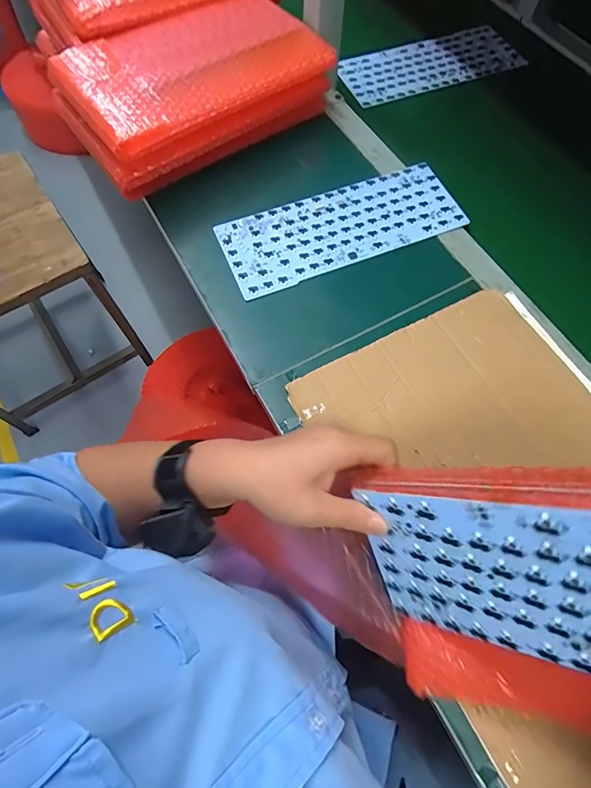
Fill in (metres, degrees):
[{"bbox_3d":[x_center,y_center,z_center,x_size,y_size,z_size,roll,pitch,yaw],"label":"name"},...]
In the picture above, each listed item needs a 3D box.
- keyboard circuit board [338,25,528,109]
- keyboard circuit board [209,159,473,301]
[{"bbox_3d":[0.224,-0.550,0.688,0.307,0.005,0.112,-21,71,-9],"label":"keyboard circuit board"},{"bbox_3d":[0.060,-0.218,0.533,0.306,0.005,0.119,-21,70,-9],"label":"keyboard circuit board"}]

